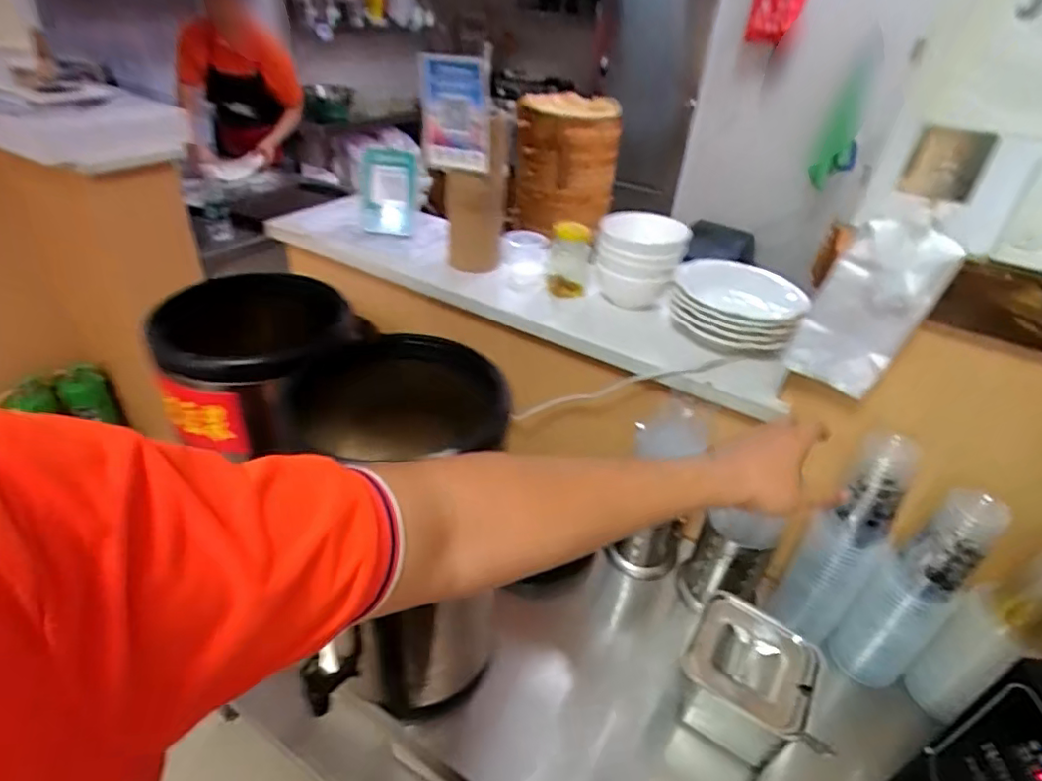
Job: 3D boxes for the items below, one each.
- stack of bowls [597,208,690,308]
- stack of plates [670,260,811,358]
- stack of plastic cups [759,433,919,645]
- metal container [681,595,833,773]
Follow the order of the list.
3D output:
[{"bbox_3d":[0.196,-0.214,0.945,0.135,0.126,0.113,16,37,13],"label":"stack of bowls"},{"bbox_3d":[0.335,-0.134,0.887,0.183,0.086,0.148,20,39,19],"label":"stack of plates"},{"bbox_3d":[0.421,0.199,0.750,0.083,0.338,0.077,29,42,28],"label":"stack of plastic cups"},{"bbox_3d":[0.273,0.356,0.702,0.151,0.100,0.140,23,40,22],"label":"metal container"}]

